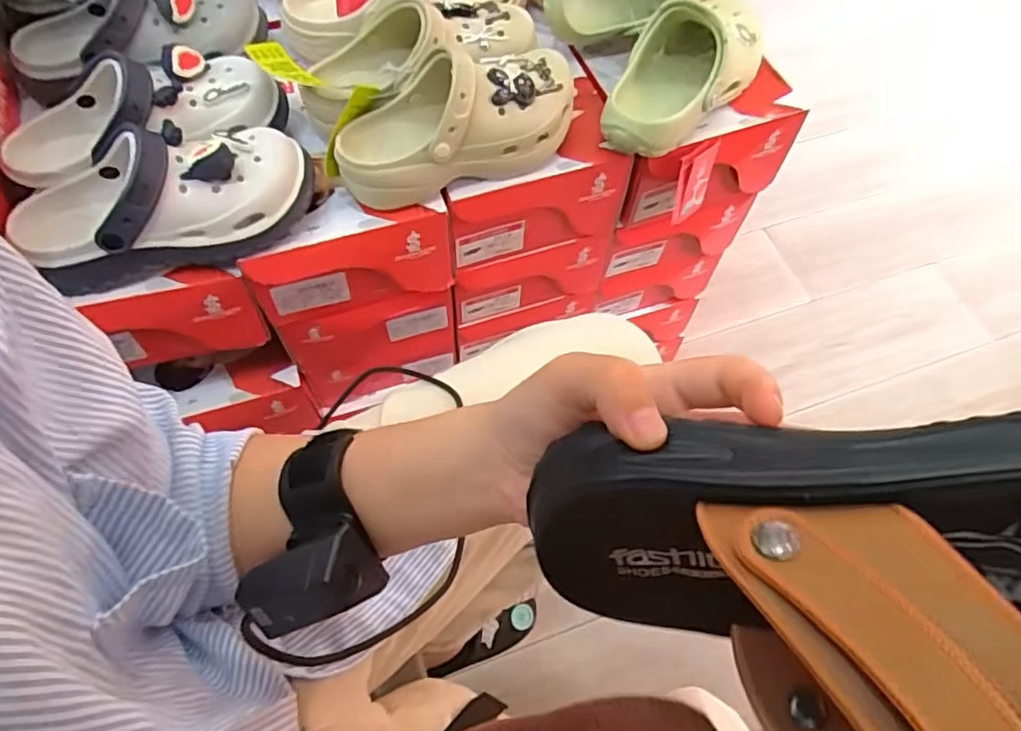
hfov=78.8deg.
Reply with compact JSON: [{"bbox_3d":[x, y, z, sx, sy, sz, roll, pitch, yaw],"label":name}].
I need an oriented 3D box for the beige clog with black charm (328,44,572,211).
[{"bbox_3d":[-0.048,-0.234,0.587,0.233,0.090,0.087,-20,65,-12],"label":"beige clog with black charm"}]

